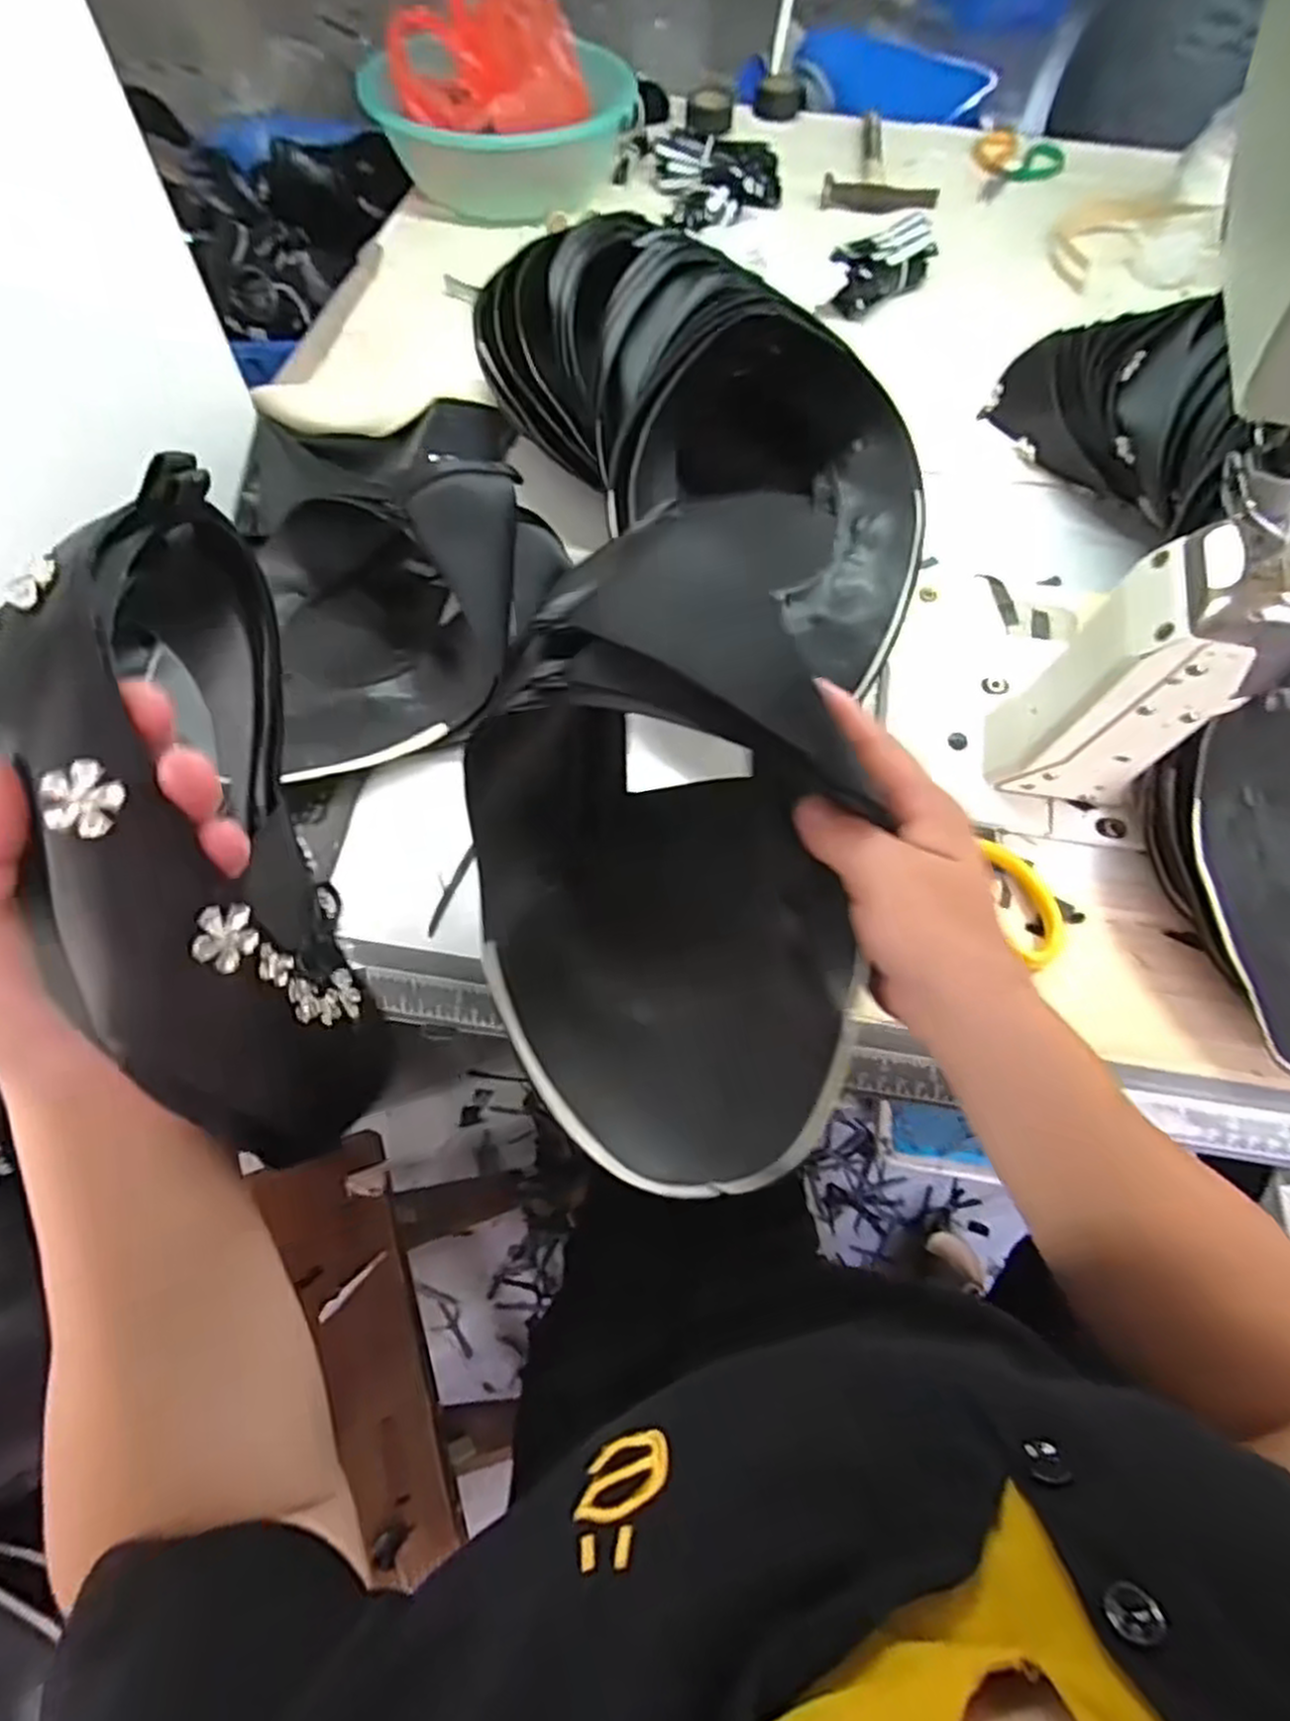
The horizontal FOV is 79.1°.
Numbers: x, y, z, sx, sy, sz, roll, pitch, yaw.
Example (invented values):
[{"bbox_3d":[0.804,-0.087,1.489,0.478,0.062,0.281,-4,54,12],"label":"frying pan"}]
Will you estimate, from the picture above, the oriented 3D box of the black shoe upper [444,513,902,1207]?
[{"bbox_3d":[0.005,-0.007,0.311,0.153,0.112,0.238,-7,62,-5],"label":"black shoe upper"}]

